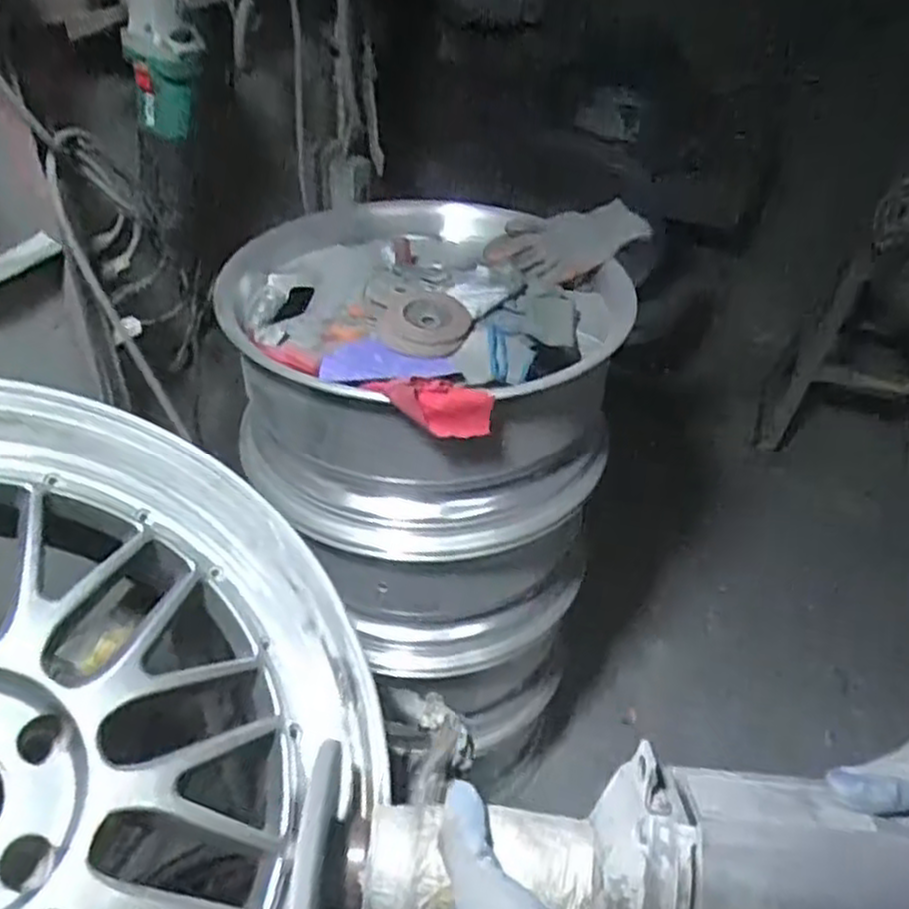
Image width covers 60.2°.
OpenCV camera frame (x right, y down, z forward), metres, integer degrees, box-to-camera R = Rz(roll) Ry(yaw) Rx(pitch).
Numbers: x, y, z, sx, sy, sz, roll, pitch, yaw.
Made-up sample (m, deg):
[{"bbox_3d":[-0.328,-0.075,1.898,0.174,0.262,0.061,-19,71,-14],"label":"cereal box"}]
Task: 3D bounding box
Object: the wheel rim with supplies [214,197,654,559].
[{"bbox_3d":[-0.038,-0.112,1.017,0.500,0.263,0.438,5,40,4],"label":"wheel rim with supplies"}]

